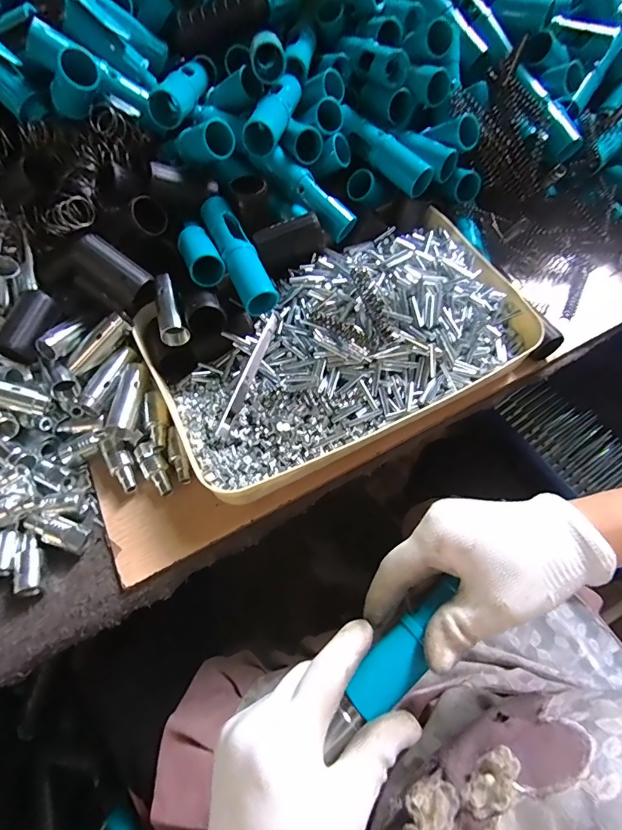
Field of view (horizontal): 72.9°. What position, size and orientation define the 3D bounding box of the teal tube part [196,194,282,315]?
[{"bbox_3d":[-0.065,-0.143,0.372,0.030,0.034,0.120,-23,61,-10],"label":"teal tube part"}]

